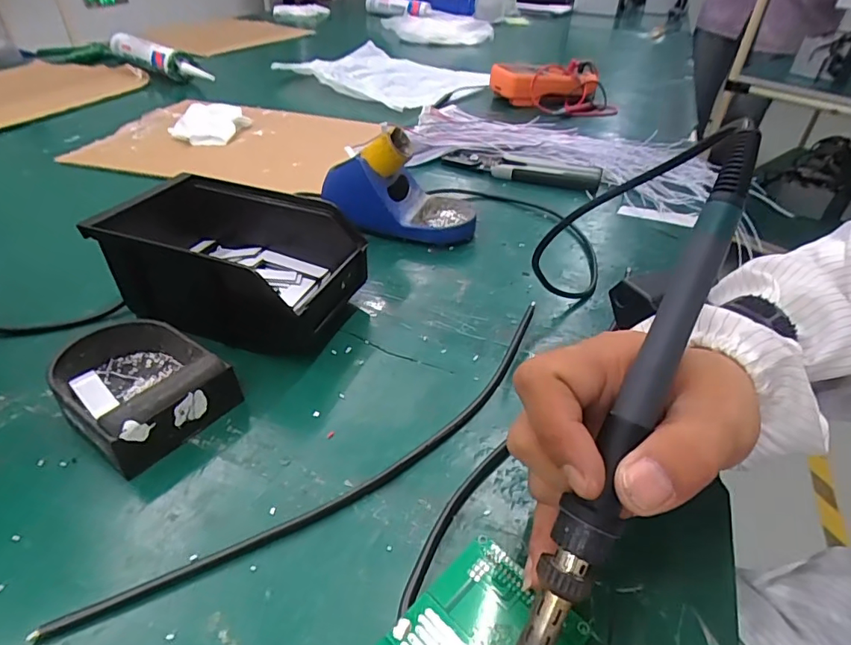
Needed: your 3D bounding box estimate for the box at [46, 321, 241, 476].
[{"bbox_3d":[-0.177,0.035,0.309,0.109,0.035,0.077,27,45,26],"label":"box"}]

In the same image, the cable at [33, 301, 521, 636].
[{"bbox_3d":[-0.026,0.072,0.294,0.337,0.005,0.046,-29,49,-33],"label":"cable"}]

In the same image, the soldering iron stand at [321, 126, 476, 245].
[{"bbox_3d":[-0.026,-0.135,0.496,0.154,0.085,0.076,8,39,6],"label":"soldering iron stand"}]

